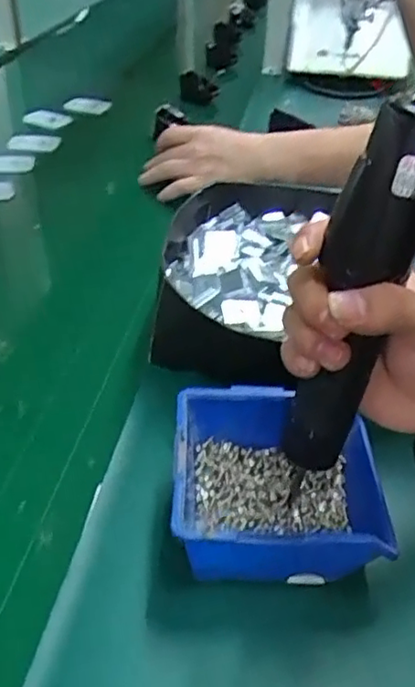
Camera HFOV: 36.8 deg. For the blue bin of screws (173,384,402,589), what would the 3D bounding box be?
[{"bbox_3d":[0.039,0.090,0.380,0.117,0.063,0.114,2,37,-4],"label":"blue bin of screws"}]

